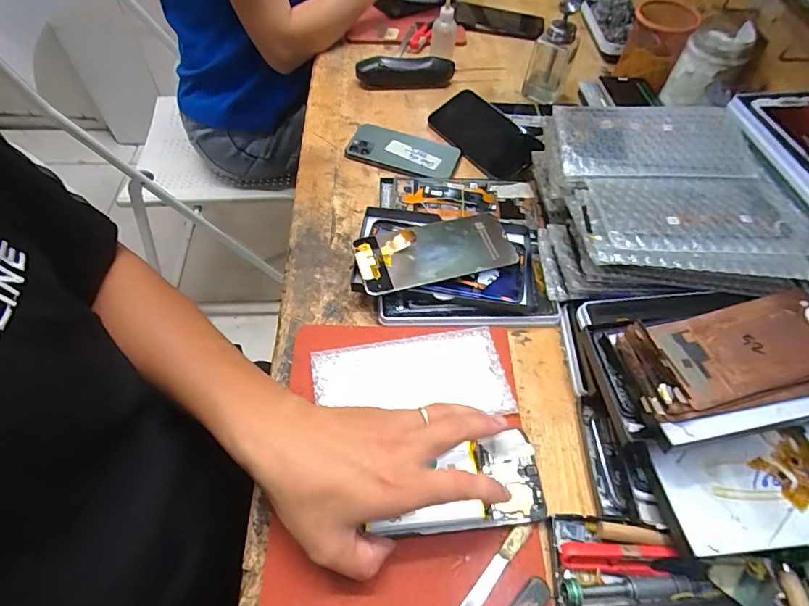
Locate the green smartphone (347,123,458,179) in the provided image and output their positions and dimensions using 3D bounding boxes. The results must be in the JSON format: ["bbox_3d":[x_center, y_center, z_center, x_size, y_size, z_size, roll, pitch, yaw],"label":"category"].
[{"bbox_3d":[-0.003,-0.196,0.577,0.140,0.012,0.085,17,57,9],"label":"green smartphone"}]

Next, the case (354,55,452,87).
[{"bbox_3d":[0.002,-0.338,0.654,0.144,0.038,0.043,3,56,-1],"label":"case"}]

